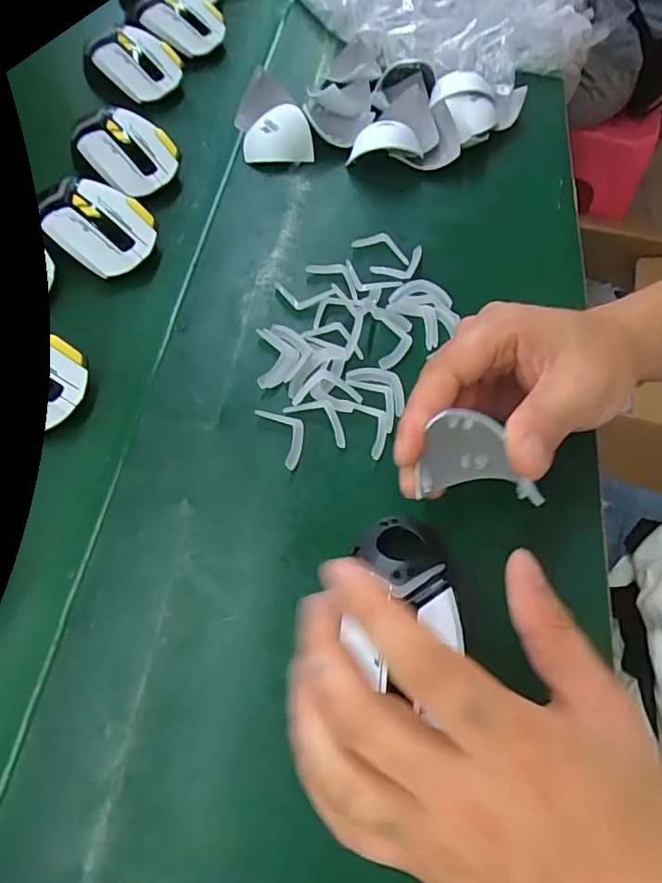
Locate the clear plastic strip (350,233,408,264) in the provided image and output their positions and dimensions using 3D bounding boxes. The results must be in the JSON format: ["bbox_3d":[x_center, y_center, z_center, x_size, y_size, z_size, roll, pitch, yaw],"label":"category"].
[{"bbox_3d":[0.040,-0.155,0.425,0.045,0.010,0.020,14,63,7],"label":"clear plastic strip"}]

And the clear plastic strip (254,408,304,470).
[{"bbox_3d":[-0.028,-0.005,0.344,0.024,0.004,0.046,-26,66,-15],"label":"clear plastic strip"}]

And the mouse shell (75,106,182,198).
[{"bbox_3d":[-0.166,-0.240,0.441,0.060,0.021,0.076,-43,97,-11],"label":"mouse shell"}]

